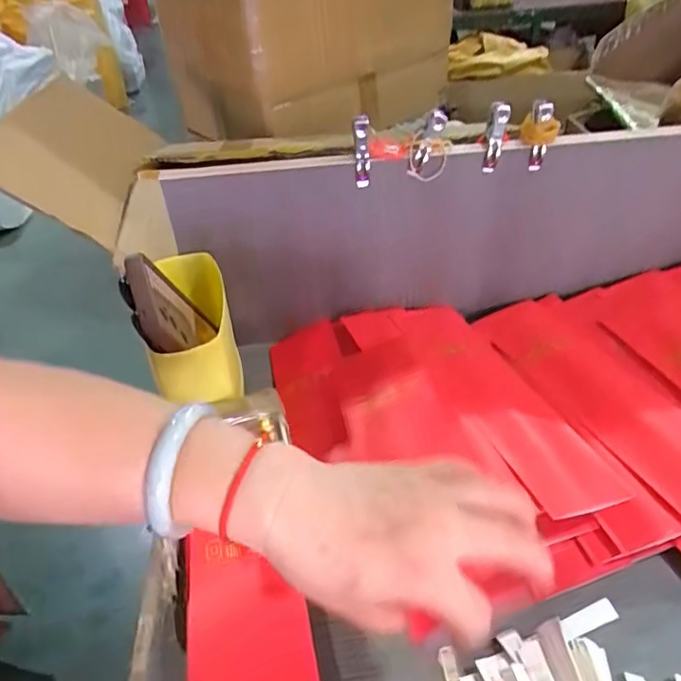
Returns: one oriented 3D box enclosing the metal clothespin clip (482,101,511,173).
[{"bbox_3d":[0.140,-0.181,0.499,0.016,0.062,0.019,10,41,16],"label":"metal clothespin clip"}]

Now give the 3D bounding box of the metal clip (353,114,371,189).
[{"bbox_3d":[0.019,-0.169,0.502,0.013,0.065,0.019,0,40,5],"label":"metal clip"}]

